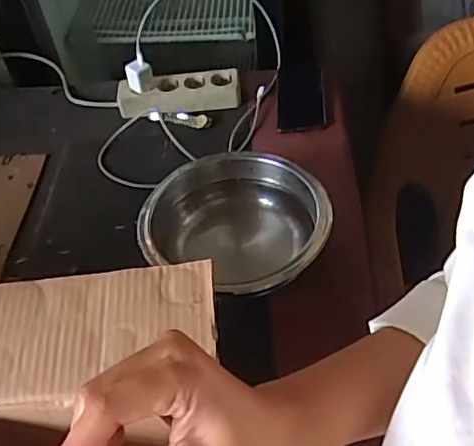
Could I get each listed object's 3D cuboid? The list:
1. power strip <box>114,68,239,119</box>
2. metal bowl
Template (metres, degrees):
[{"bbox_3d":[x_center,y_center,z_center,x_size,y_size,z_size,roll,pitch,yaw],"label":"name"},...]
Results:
[{"bbox_3d":[-0.095,-0.213,0.965,0.200,0.042,0.056,-10,47,-4],"label":"power strip"},{"bbox_3d":[-0.003,0.010,0.727,0.229,0.079,0.210,34,58,31],"label":"metal bowl"}]

